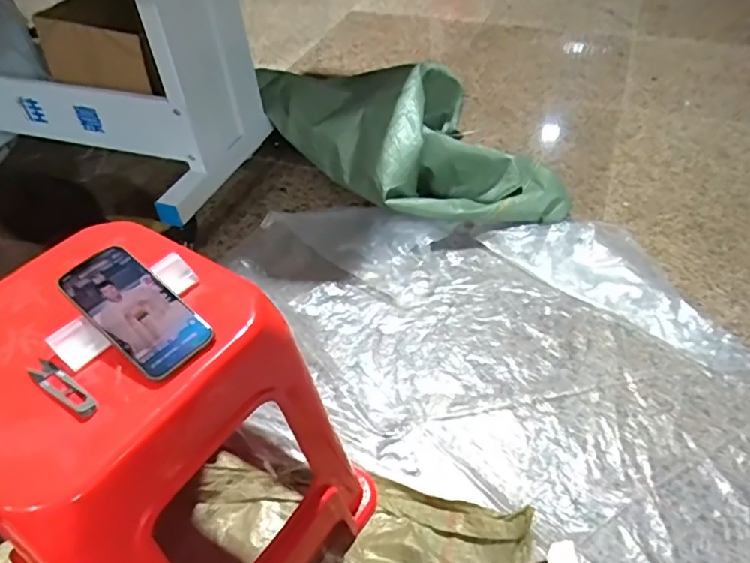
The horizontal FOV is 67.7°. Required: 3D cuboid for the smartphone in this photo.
[{"bbox_3d":[-0.238,0.026,0.556,0.156,0.006,0.075,38,55,17],"label":"smartphone"}]

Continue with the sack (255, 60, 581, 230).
[{"bbox_3d":[0.091,-0.415,1.505,0.487,0.220,0.882,-31,51,-25],"label":"sack"}]

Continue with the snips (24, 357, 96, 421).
[{"bbox_3d":[-0.292,0.097,0.520,0.099,0.010,0.023,27,52,27],"label":"snips"}]

